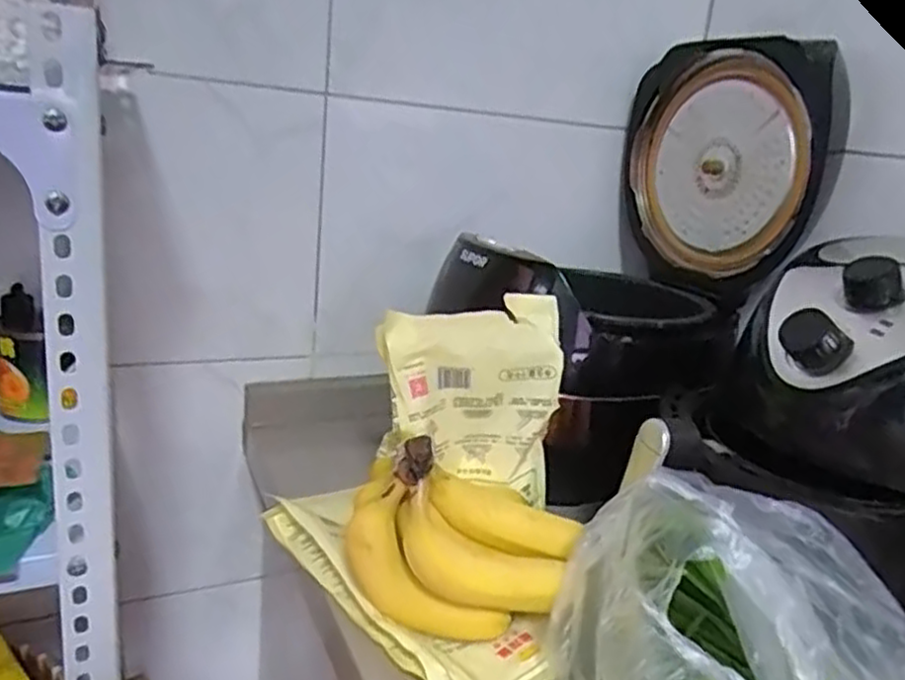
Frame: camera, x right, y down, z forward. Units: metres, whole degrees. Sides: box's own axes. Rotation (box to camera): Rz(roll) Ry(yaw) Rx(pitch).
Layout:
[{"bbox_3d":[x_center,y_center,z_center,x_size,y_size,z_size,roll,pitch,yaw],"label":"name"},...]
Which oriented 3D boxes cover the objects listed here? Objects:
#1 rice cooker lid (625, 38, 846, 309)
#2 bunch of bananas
[{"bbox_3d":[0.311,-0.199,0.845,0.053,0.272,0.268,-3,19,-27],"label":"rice cooker lid"},{"bbox_3d":[0.010,0.138,0.528,0.158,0.128,0.073,7,17,2],"label":"bunch of bananas"}]

